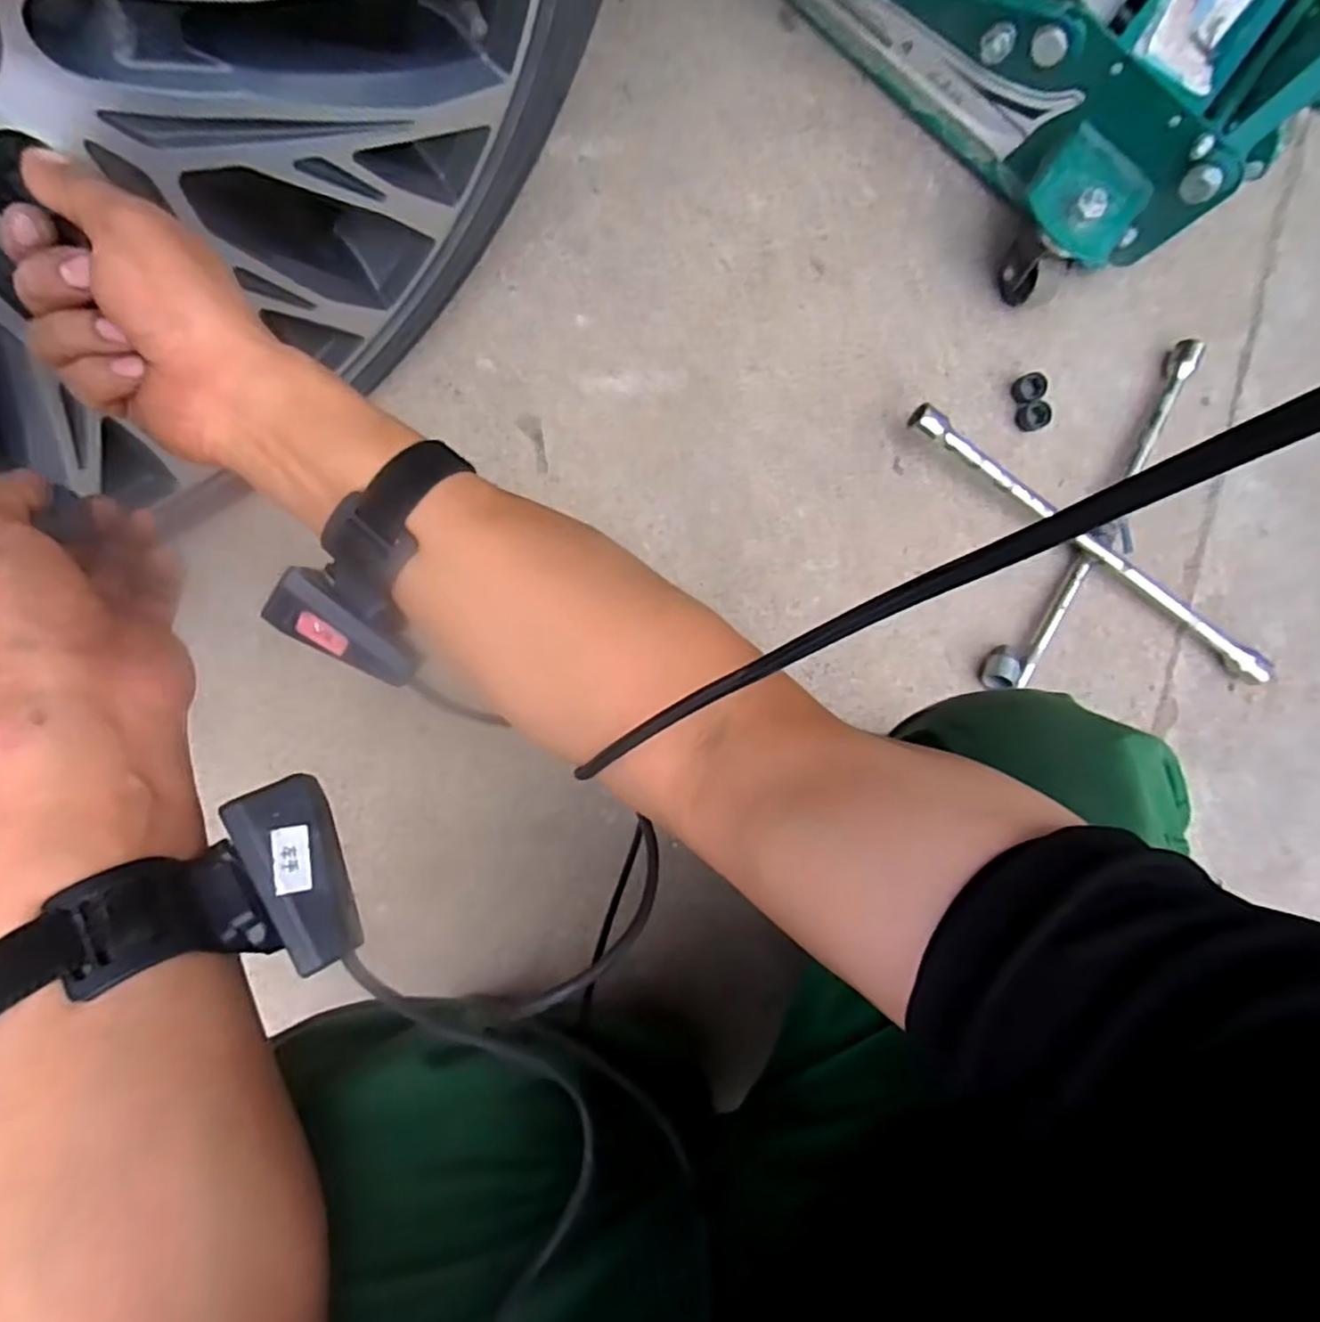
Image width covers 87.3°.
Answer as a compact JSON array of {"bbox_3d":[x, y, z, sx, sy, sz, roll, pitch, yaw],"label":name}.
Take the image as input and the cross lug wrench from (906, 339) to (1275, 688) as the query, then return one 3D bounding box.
[{"bbox_3d":[0.420,-0.107,0.667,0.312,0.027,0.338,-16,93,-8],"label":"cross lug wrench"}]

